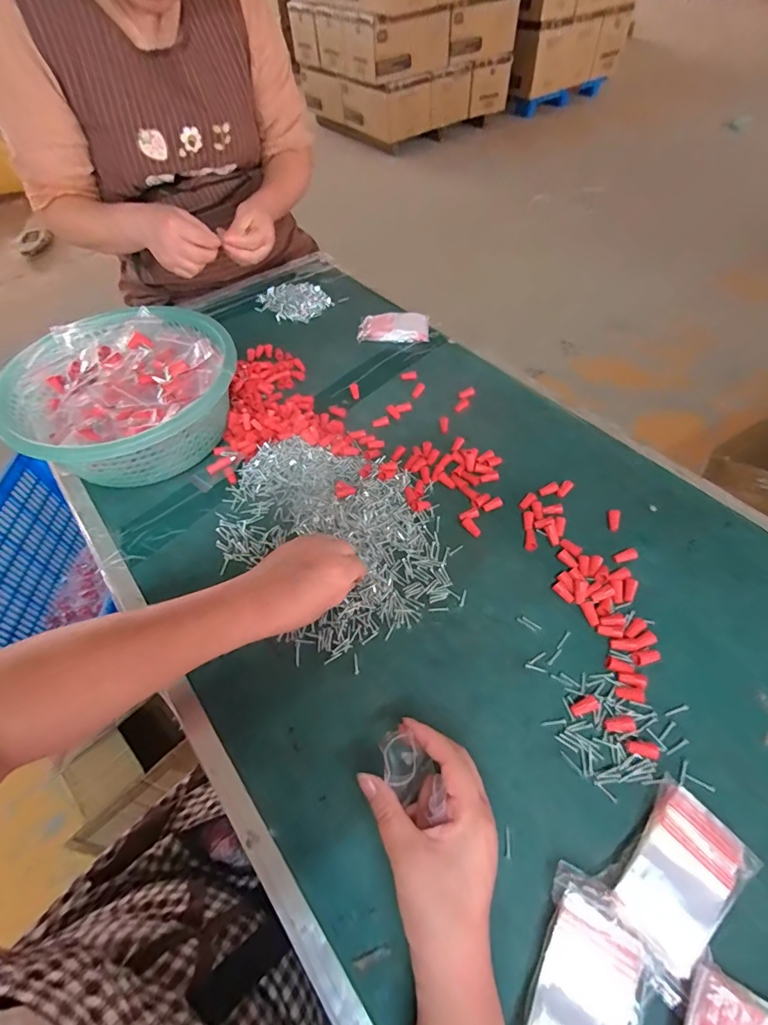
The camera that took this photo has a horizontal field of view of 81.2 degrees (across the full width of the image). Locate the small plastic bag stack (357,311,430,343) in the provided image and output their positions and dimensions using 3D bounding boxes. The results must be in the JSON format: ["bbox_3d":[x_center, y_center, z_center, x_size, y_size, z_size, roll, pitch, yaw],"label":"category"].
[{"bbox_3d":[0.017,-0.305,0.739,0.113,0.022,0.060,2,53,4],"label":"small plastic bag stack"}]

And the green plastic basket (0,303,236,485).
[{"bbox_3d":[-0.319,-0.144,0.576,0.254,0.103,0.264,-27,56,-18],"label":"green plastic basket"}]

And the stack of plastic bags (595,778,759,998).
[{"bbox_3d":[0.206,0.249,0.310,0.105,0.022,0.065,-33,58,-21],"label":"stack of plastic bags"}]

